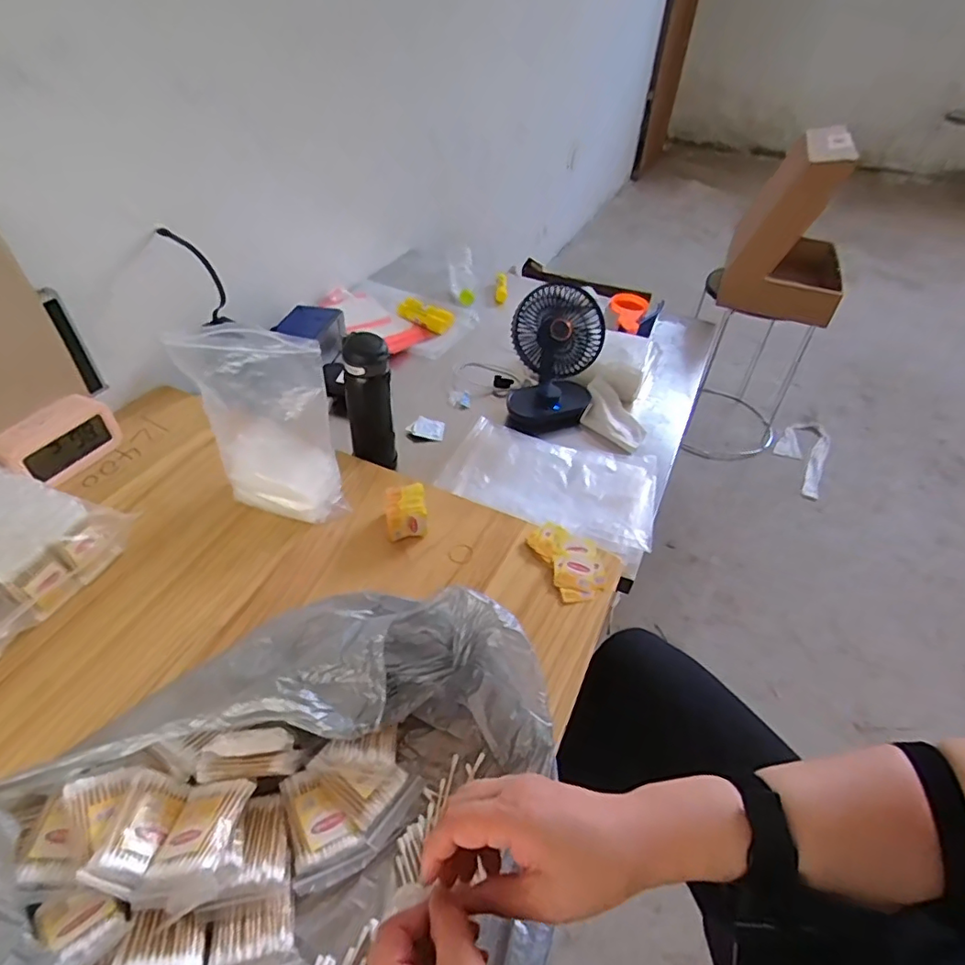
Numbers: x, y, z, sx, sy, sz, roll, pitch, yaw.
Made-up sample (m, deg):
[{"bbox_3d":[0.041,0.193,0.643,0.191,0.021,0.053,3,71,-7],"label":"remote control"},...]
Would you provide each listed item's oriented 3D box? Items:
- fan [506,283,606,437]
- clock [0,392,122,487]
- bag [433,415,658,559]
[{"bbox_3d":[0.121,-0.207,0.941,0.148,0.190,0.143,8,44,5],"label":"fan"},{"bbox_3d":[-0.554,-0.057,0.729,0.056,0.077,0.140,19,46,15],"label":"clock"},{"bbox_3d":[0.108,-0.007,0.856,0.313,0.024,0.198,19,46,15],"label":"bag"}]

